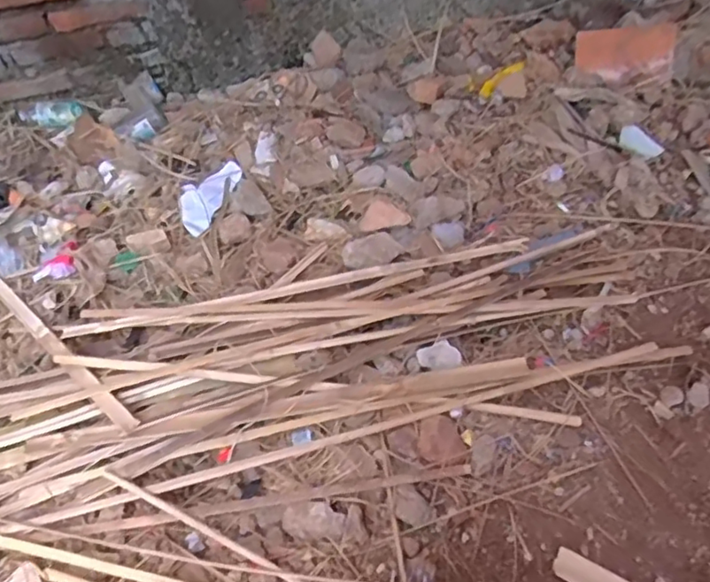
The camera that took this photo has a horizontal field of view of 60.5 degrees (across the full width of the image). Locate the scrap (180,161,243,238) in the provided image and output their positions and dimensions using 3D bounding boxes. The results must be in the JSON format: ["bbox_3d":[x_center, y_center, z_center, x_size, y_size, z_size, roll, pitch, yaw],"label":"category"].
[{"bbox_3d":[-0.301,-0.191,1.208,0.102,0.020,0.182,15,56,15],"label":"scrap"}]

